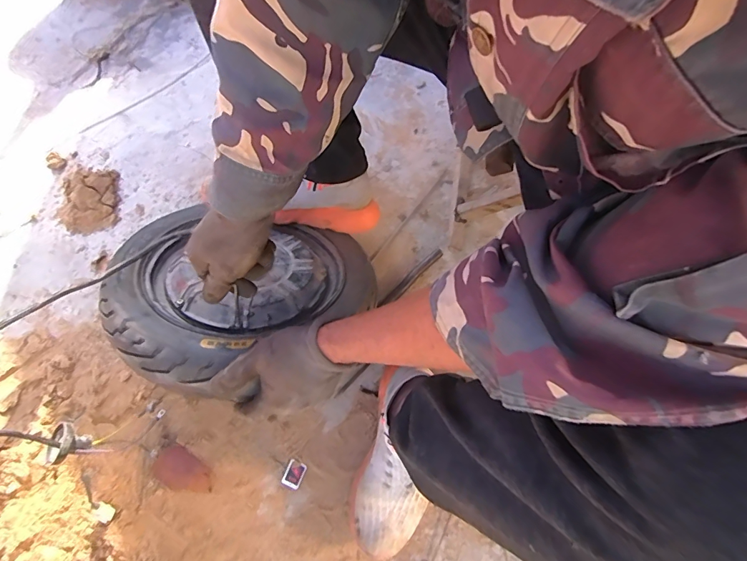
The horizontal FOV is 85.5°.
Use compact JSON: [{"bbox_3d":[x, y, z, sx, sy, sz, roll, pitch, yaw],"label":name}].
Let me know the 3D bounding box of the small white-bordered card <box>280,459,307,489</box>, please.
[{"bbox_3d":[-0.122,0.296,0.617,0.028,0.004,0.038,23,73,8],"label":"small white-bordered card"}]

